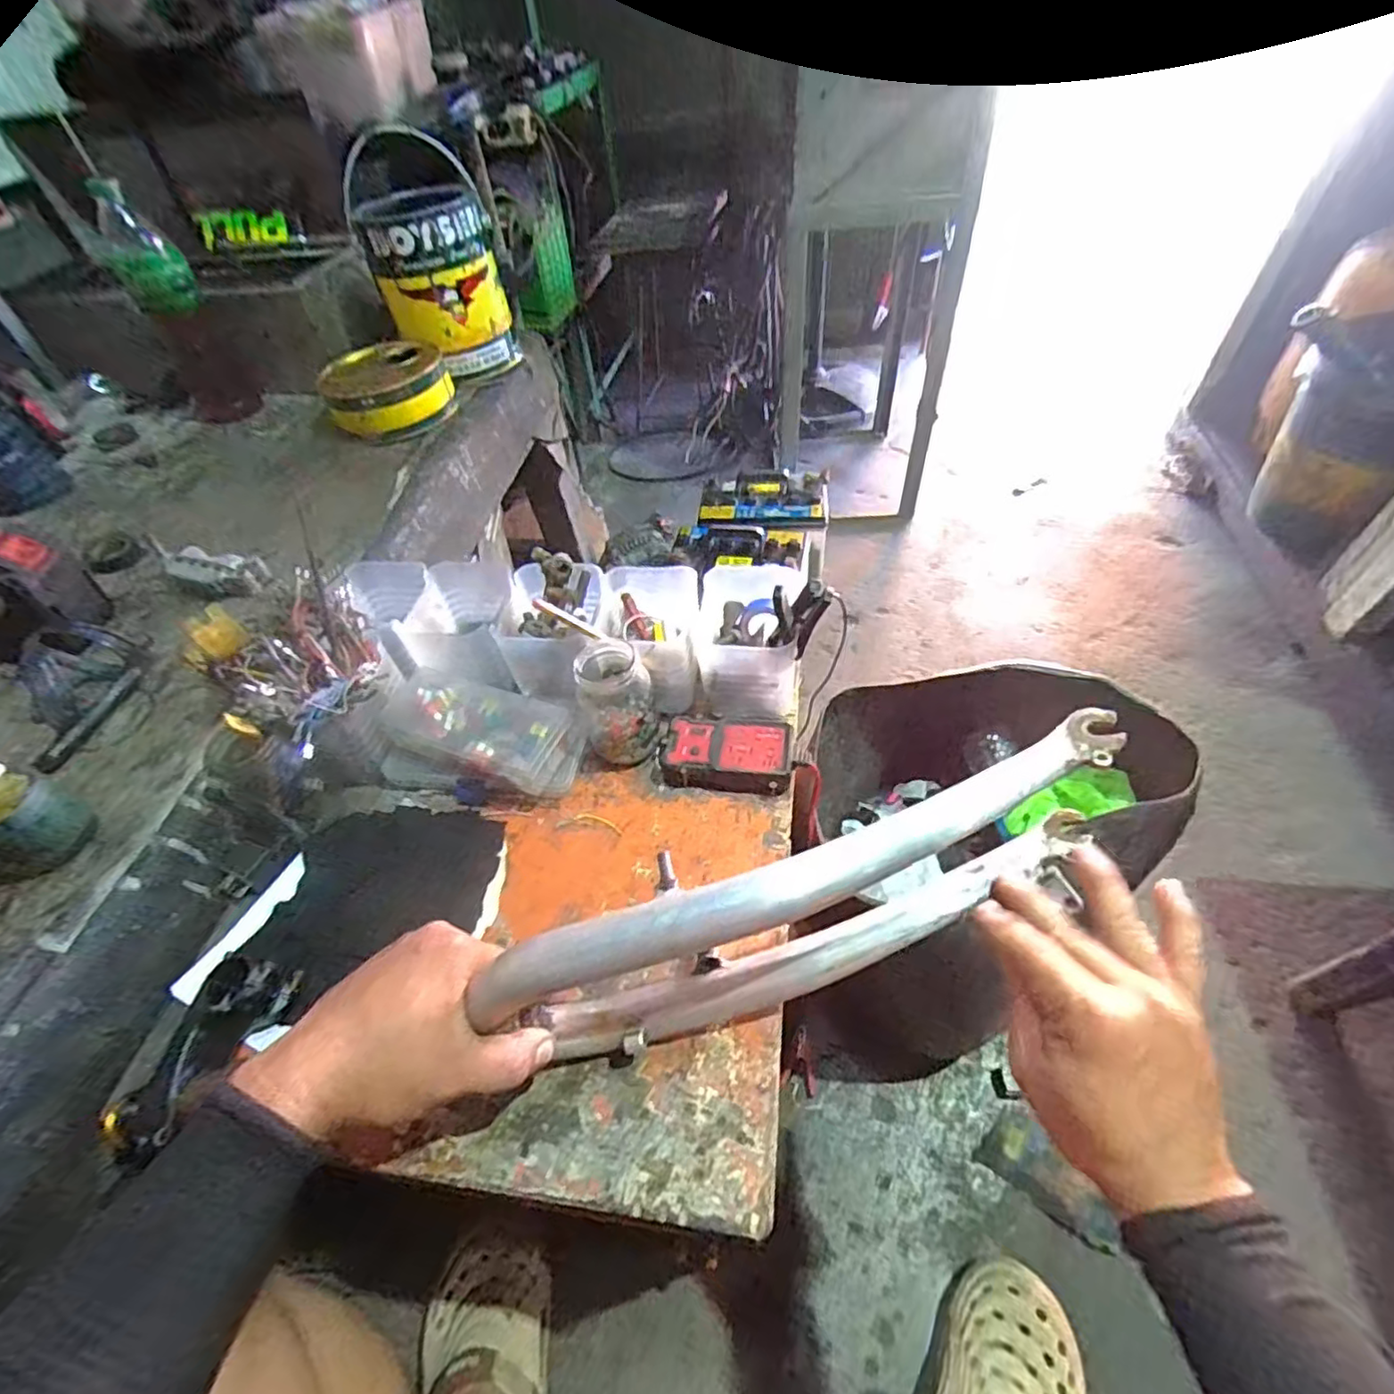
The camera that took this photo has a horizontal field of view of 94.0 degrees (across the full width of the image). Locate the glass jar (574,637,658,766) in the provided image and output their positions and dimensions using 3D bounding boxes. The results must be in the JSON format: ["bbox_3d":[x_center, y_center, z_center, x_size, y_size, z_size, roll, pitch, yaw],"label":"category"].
[{"bbox_3d":[-0.069,0.006,0.553,0.061,0.100,0.074,-16,50,-8],"label":"glass jar"}]

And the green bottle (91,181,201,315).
[{"bbox_3d":[-0.681,-0.539,0.799,0.080,0.131,0.087,-28,53,-17],"label":"green bottle"}]

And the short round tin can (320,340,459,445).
[{"bbox_3d":[-0.413,-0.412,0.878,0.162,0.062,0.170,-24,52,-14],"label":"short round tin can"}]

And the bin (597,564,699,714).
[{"bbox_3d":[-0.044,-0.055,0.602,0.088,0.082,0.117,1,50,7],"label":"bin"}]

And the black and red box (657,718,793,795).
[{"bbox_3d":[0.024,0.051,0.551,0.109,0.028,0.061,7,51,12],"label":"black and red box"}]

